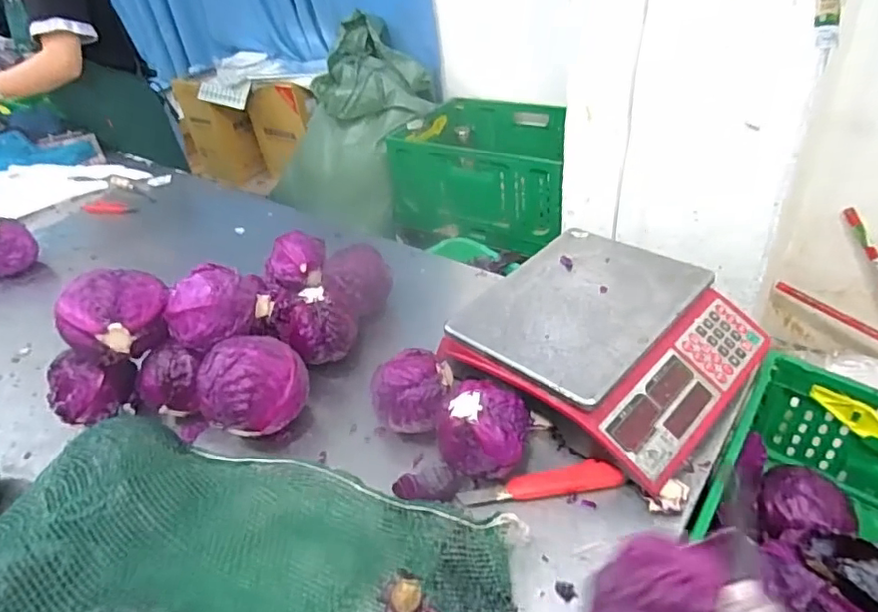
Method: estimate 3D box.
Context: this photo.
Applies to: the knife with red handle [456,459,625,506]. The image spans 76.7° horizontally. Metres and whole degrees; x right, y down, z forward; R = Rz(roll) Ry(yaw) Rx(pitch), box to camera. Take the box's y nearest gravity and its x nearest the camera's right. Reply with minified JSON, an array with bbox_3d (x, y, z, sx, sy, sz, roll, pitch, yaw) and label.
[{"bbox_3d":[0.111,0.196,0.617,0.175,0.014,0.033,-7,37,0],"label":"knife with red handle"}]

